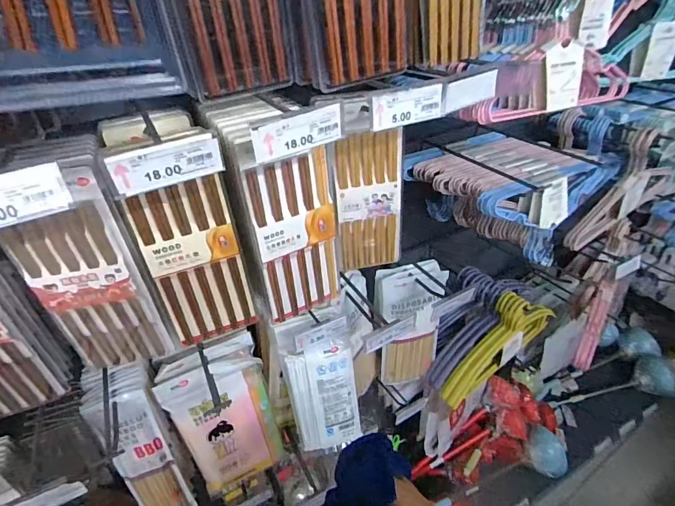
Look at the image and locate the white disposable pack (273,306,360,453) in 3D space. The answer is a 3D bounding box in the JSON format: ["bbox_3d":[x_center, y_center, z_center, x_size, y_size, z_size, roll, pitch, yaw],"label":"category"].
[{"bbox_3d":[-0.028,0.241,0.744,0.124,0.310,0.042,-12,26,-4],"label":"white disposable pack"}]

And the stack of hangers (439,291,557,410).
[{"bbox_3d":[0.377,0.198,0.924,0.360,0.211,0.062,-25,39,-27],"label":"stack of hangers"}]

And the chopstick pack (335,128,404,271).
[{"bbox_3d":[0.052,-0.075,0.638,0.105,0.236,0.019,-8,34,-4],"label":"chopstick pack"}]

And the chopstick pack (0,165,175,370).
[{"bbox_3d":[-0.300,0.040,0.490,0.114,0.275,0.022,-12,35,-10],"label":"chopstick pack"}]

